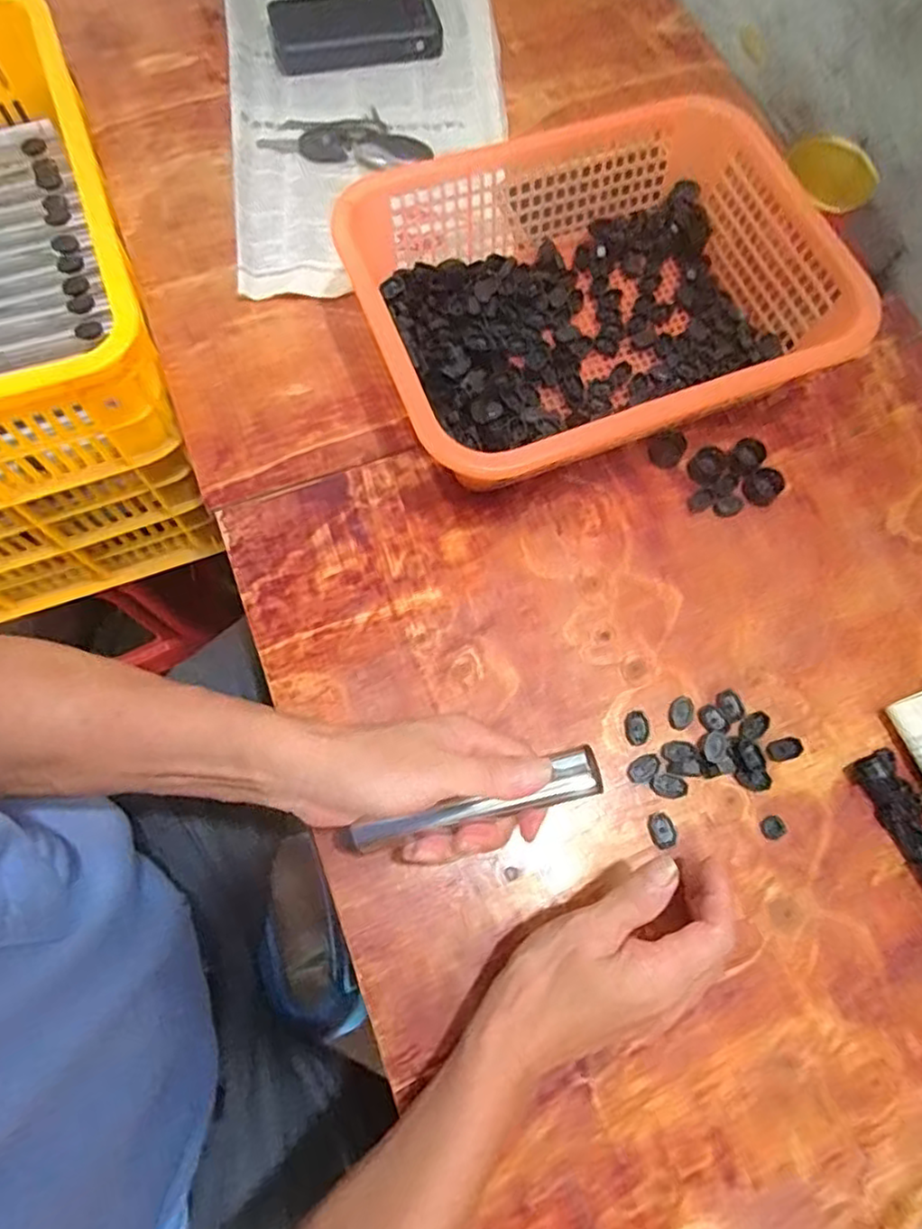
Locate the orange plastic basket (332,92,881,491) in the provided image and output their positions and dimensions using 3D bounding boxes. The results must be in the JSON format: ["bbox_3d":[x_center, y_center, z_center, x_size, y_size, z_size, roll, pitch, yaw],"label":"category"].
[{"bbox_3d":[0.111,-0.236,0.504,0.327,0.090,0.248,-21,76,-8],"label":"orange plastic basket"}]

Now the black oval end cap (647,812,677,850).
[{"bbox_3d":[0.129,0.138,0.423,0.015,0.007,0.021,-9,72,-5],"label":"black oval end cap"}]

